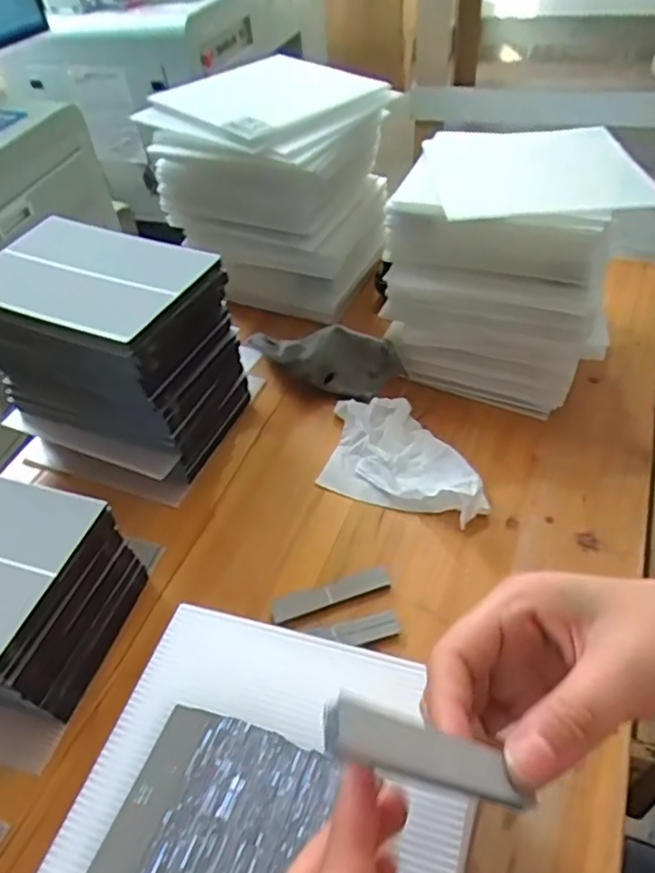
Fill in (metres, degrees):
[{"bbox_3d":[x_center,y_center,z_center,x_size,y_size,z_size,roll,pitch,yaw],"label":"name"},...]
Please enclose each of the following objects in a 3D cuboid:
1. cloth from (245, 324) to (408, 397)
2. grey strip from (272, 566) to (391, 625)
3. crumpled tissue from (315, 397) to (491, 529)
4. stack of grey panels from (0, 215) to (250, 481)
[{"bbox_3d":[-0.001,-0.071,0.578,0.137,0.049,0.044,4,47,9],"label":"cloth"},{"bbox_3d":[0.002,0.107,0.431,0.081,0.006,0.020,-16,47,-10],"label":"grey strip"},{"bbox_3d":[0.064,0.011,0.506,0.131,0.030,0.104,11,48,16],"label":"crumpled tissue"},{"bbox_3d":[-0.168,-0.061,0.507,0.167,0.165,0.119,13,49,18],"label":"stack of grey panels"}]

